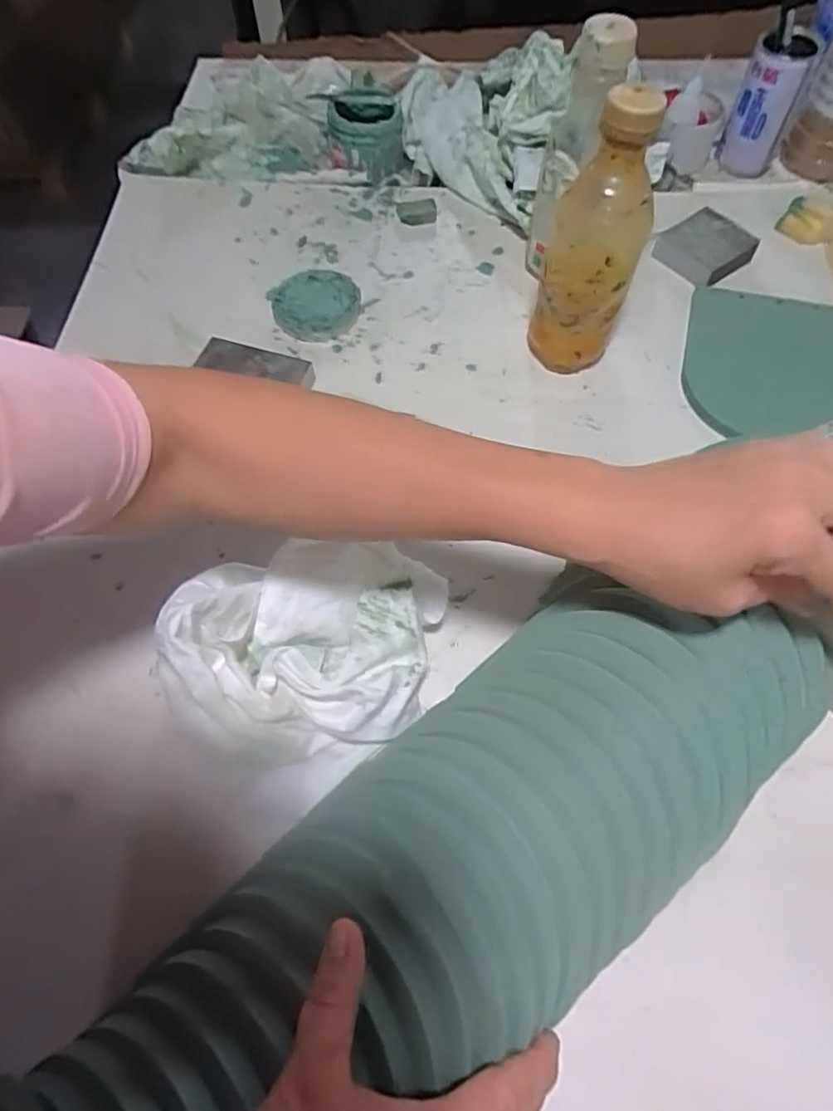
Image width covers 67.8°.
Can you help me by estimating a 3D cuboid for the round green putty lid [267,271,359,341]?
[{"bbox_3d":[-0.098,-0.248,0.607,0.082,0.017,0.091,-23,65,-11],"label":"round green putty lid"}]

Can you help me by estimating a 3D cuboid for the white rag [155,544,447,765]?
[{"bbox_3d":[-0.065,0.055,0.402,0.170,0.104,0.129,-11,63,-5],"label":"white rag"}]

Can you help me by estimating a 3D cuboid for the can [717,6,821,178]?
[{"bbox_3d":[0.381,-0.493,0.674,0.064,0.132,0.053,25,66,13],"label":"can"}]

